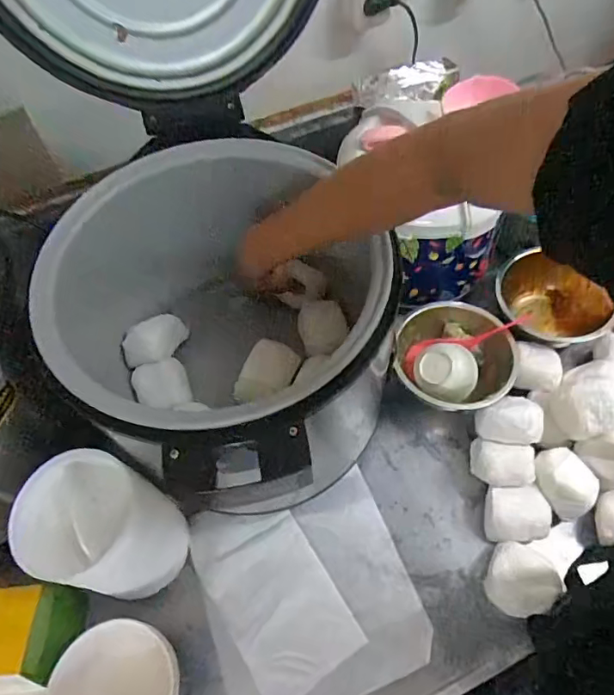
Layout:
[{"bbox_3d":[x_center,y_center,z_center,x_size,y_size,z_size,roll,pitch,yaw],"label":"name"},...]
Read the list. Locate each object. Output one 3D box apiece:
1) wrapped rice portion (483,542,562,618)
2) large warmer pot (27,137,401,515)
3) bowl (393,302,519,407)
[{"bbox_3d":[0.255,0.279,0.607,0.075,0.039,0.077,-2,58,3],"label":"wrapped rice portion"},{"bbox_3d":[-0.085,-0.001,0.622,0.338,0.328,0.337,-2,58,3],"label":"large warmer pot"},{"bbox_3d":[0.214,0.018,0.728,0.168,0.064,0.163,7,59,8],"label":"bowl"}]

